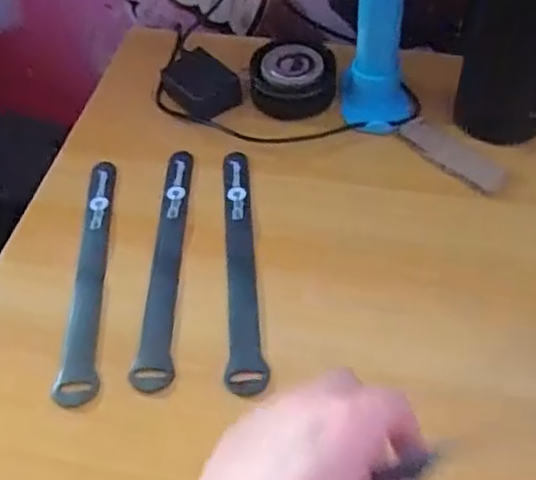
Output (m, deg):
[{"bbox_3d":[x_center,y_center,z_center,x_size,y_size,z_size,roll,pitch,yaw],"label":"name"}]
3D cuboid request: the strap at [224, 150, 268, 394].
[{"bbox_3d":[-0.019,0.011,0.464,0.023,0.004,0.204,-7,48,1],"label":"strap"}]

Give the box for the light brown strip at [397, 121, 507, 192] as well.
[{"bbox_3d":[0.140,-0.065,0.523,0.086,0.006,0.028,36,63,27],"label":"light brown strip"}]

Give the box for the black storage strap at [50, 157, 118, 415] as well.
[{"bbox_3d":[-0.118,0.018,0.465,0.024,0.005,0.202,-4,49,1],"label":"black storage strap"}]

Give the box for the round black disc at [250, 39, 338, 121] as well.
[{"bbox_3d":[0.021,-0.134,0.569,0.070,0.024,0.070,-2,52,3],"label":"round black disc"}]

